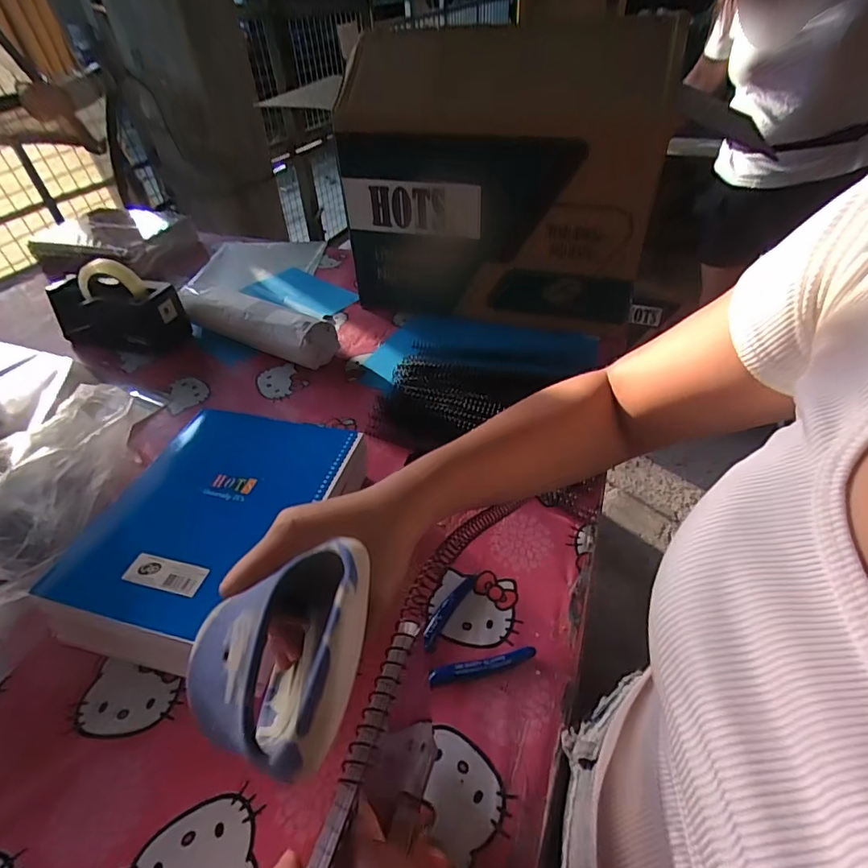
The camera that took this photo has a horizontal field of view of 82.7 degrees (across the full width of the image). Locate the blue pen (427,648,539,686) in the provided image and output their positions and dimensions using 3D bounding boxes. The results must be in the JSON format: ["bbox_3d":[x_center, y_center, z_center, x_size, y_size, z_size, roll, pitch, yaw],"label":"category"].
[{"bbox_3d":[0.040,0.190,0.404,0.088,0.011,0.013,-8,43,-6],"label":"blue pen"}]

